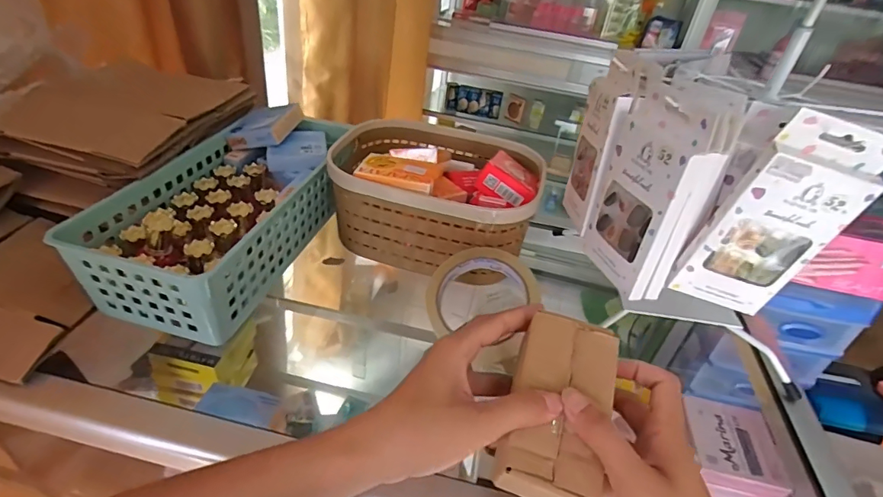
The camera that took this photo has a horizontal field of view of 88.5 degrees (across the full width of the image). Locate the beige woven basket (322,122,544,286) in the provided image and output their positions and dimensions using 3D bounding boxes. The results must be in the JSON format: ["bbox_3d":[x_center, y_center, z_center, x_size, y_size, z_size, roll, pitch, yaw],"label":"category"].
[{"bbox_3d":[-0.011,-0.057,0.495,0.216,0.102,0.139,16,37,12],"label":"beige woven basket"}]

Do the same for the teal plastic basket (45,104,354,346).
[{"bbox_3d":[-0.203,-0.039,0.458,0.138,0.089,0.273,14,37,8],"label":"teal plastic basket"}]

